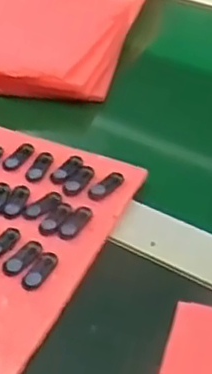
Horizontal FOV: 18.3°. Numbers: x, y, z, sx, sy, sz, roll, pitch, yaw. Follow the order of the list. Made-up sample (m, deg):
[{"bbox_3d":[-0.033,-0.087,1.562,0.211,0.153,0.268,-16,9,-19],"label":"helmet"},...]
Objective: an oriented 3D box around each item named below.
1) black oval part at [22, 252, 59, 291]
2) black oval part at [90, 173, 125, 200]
[{"bbox_3d":[-0.043,0.055,0.433,0.014,0.004,0.030,21,48,24],"label":"black oval part"},{"bbox_3d":[0.000,0.000,0.487,0.030,0.005,0.014,-34,51,-29],"label":"black oval part"}]

